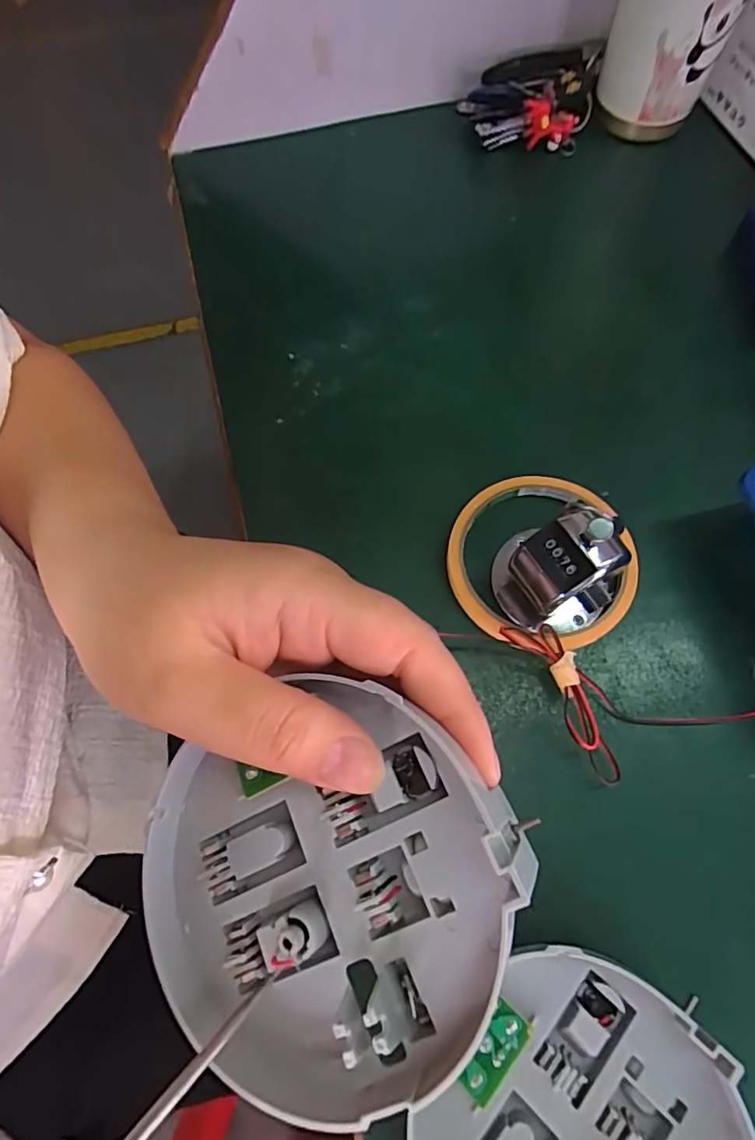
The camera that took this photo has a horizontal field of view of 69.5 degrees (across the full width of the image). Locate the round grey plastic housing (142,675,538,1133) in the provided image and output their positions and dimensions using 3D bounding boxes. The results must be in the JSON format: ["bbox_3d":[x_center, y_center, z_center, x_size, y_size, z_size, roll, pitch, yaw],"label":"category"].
[{"bbox_3d":[-0.018,0.084,0.151,0.104,0.017,0.106,-4,77,20],"label":"round grey plastic housing"}]

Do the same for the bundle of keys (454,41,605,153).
[{"bbox_3d":[0.105,-0.318,0.368,0.092,0.034,0.053,-2,69,1],"label":"bundle of keys"}]

